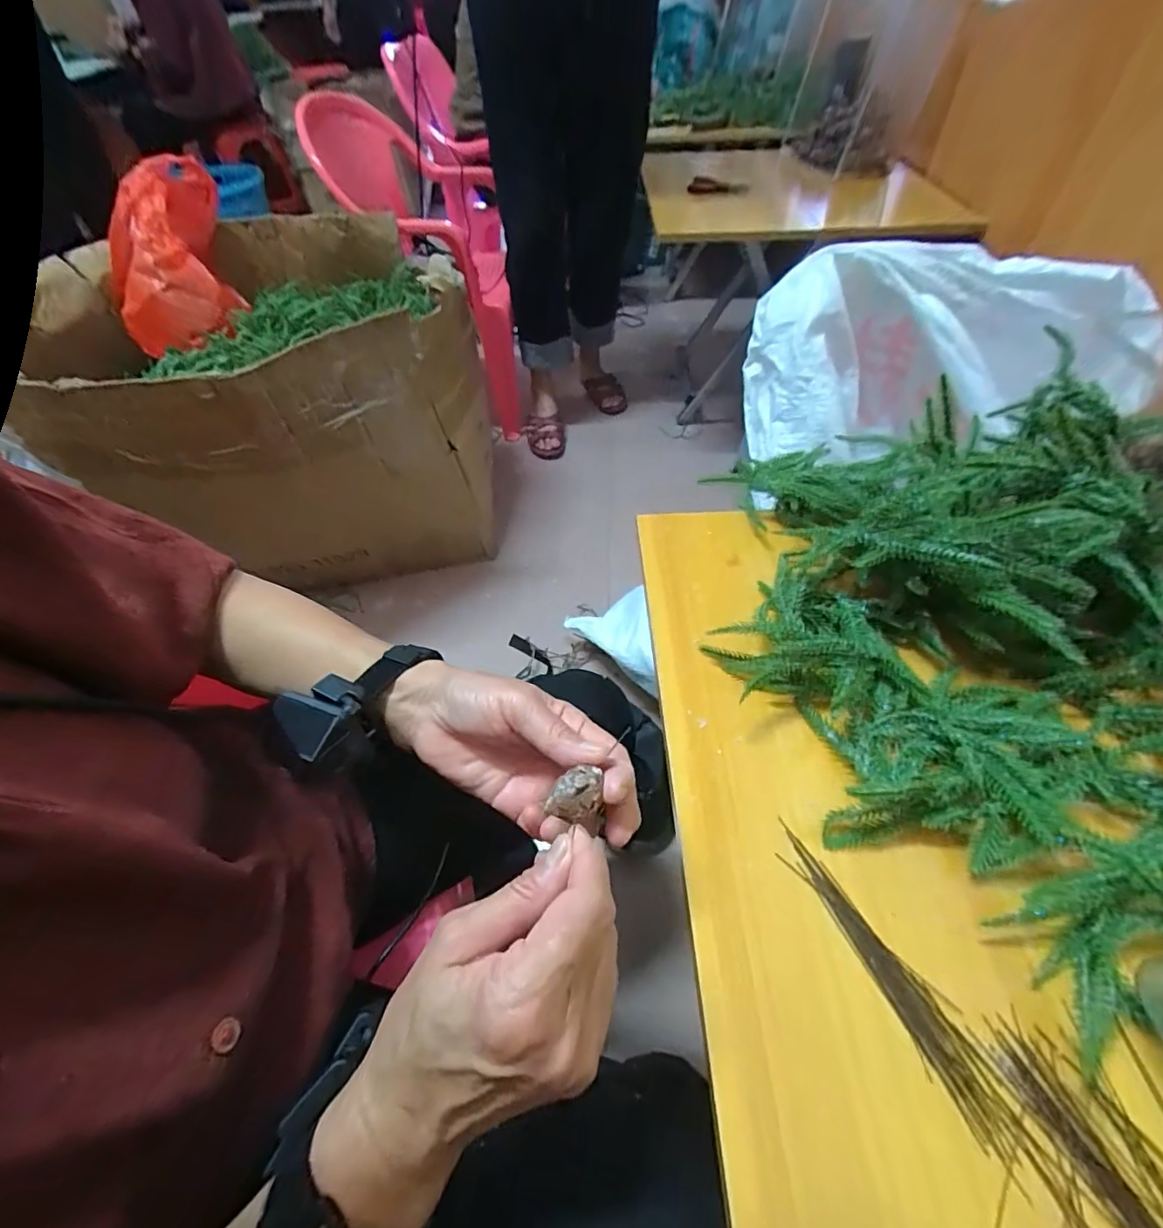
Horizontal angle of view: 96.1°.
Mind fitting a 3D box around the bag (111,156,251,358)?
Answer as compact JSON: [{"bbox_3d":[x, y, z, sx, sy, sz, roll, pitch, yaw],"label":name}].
[{"bbox_3d":[-0.778,-0.674,0.987,0.251,0.229,0.269,-28,55,-17],"label":"bag"}]

